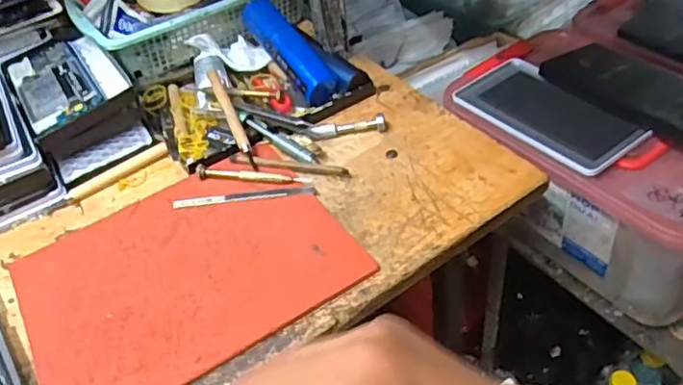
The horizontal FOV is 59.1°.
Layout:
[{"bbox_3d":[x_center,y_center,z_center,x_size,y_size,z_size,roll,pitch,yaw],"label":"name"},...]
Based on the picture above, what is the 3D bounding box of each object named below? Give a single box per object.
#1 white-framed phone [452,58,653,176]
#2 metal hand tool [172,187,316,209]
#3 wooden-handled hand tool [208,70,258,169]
[{"bbox_3d":[0.207,-0.080,0.618,0.090,0.010,0.177,-32,50,-16],"label":"white-framed phone"},{"bbox_3d":[-0.088,0.003,0.543,0.128,0.004,0.011,-8,45,2],"label":"metal hand tool"},{"bbox_3d":[-0.106,-0.073,0.587,0.012,0.012,0.124,-21,69,-15],"label":"wooden-handled hand tool"}]

